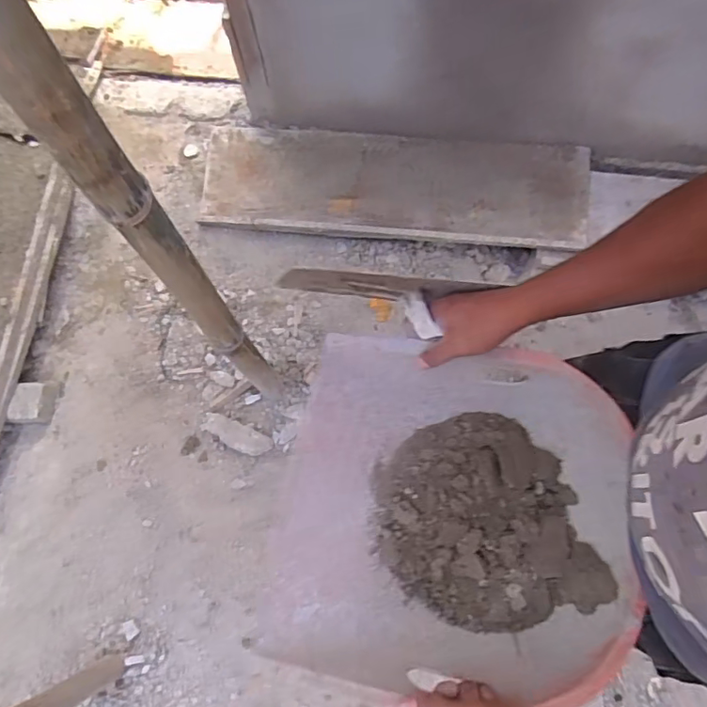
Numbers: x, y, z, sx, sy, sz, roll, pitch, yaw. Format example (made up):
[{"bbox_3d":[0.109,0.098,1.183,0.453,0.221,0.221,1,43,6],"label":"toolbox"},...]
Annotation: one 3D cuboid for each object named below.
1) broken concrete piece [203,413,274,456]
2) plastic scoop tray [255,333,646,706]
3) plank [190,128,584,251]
[{"bbox_3d":[-0.310,0.214,1.381,0.204,0.042,0.070,21,74,8],"label":"broken concrete piece"},{"bbox_3d":[0.125,0.187,0.625,0.404,0.151,0.363,6,73,3],"label":"plastic scoop tray"},{"bbox_3d":[0.106,-0.469,1.490,1.059,0.057,0.295,5,82,5],"label":"plank"}]

